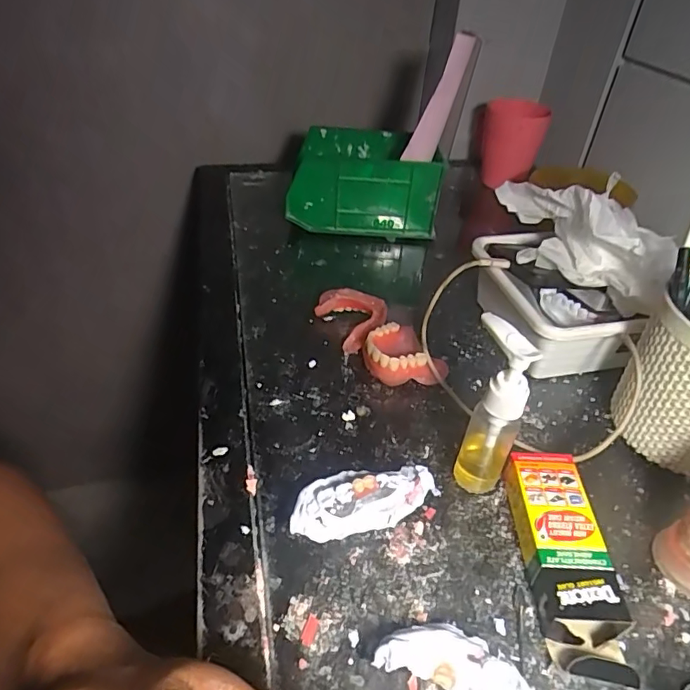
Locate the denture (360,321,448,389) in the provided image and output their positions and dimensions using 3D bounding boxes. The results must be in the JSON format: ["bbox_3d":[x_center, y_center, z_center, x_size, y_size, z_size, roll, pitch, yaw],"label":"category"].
[{"bbox_3d":[0.047,0.011,0.409,0.054,0.030,0.057,2,41,-1],"label":"denture"}]

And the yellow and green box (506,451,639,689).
[{"bbox_3d":[0.122,0.117,0.288,0.040,0.026,0.120,3,41,1],"label":"yellow and green box"}]

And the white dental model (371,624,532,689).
[{"bbox_3d":[0.051,0.153,0.243,0.070,0.025,0.024,14,42,12],"label":"white dental model"}]

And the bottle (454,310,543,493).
[{"bbox_3d":[0.089,0.039,0.307,0.029,0.116,0.036,5,41,3],"label":"bottle"}]

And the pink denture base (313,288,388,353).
[{"bbox_3d":[0.002,-0.022,0.446,0.062,0.027,0.057,11,41,9],"label":"pink denture base"}]

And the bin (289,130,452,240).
[{"bbox_3d":[0.023,-0.184,0.591,0.173,0.091,0.108,11,41,9],"label":"bin"}]

